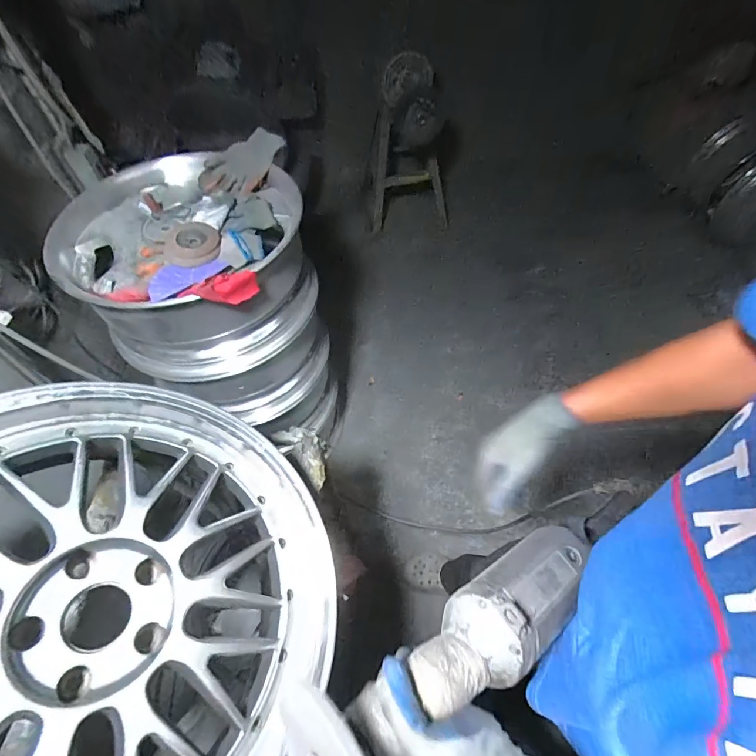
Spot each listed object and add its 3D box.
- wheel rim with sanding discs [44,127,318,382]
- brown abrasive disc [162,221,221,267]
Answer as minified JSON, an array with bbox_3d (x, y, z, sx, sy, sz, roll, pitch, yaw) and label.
[{"bbox_3d":[-0.400,-0.248,0.901,0.486,0.270,0.418,-12,57,-5],"label":"wheel rim with sanding discs"},{"bbox_3d":[-0.359,-0.255,0.770,0.094,0.023,0.117,-1,57,1],"label":"brown abrasive disc"}]

